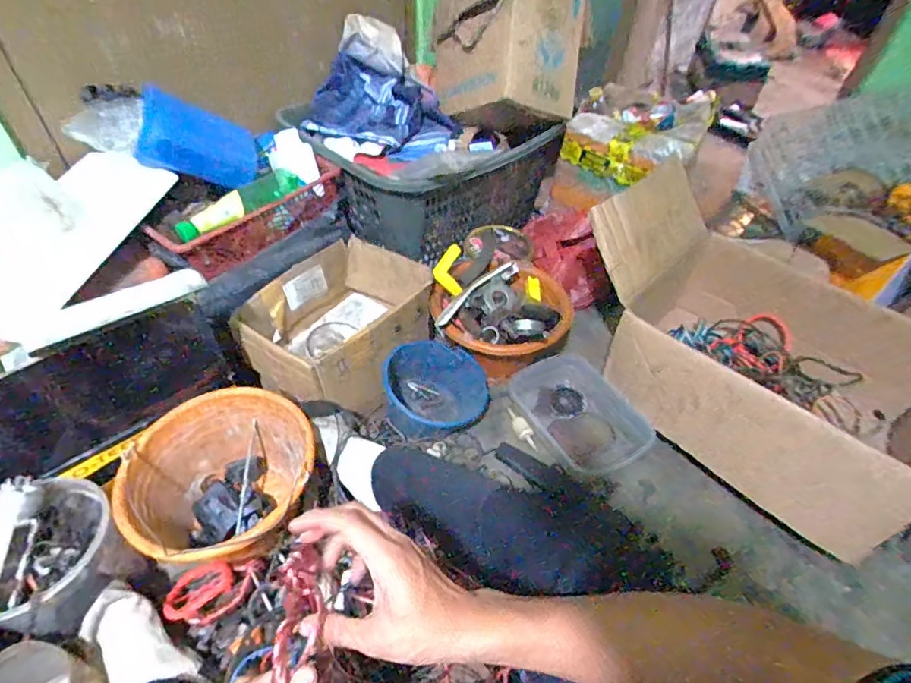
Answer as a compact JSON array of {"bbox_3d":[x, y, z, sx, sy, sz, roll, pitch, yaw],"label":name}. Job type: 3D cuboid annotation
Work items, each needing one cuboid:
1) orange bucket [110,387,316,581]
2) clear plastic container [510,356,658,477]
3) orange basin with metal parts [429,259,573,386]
[{"bbox_3d":[-0.338,0.210,0.760,0.247,0.174,0.215,-15,50,-17],"label":"orange bucket"},{"bbox_3d":[0.223,0.126,0.927,0.184,0.059,0.254,-23,53,-22],"label":"clear plastic container"},{"bbox_3d":[0.089,-0.048,0.976,0.260,0.135,0.244,15,48,10],"label":"orange basin with metal parts"}]

